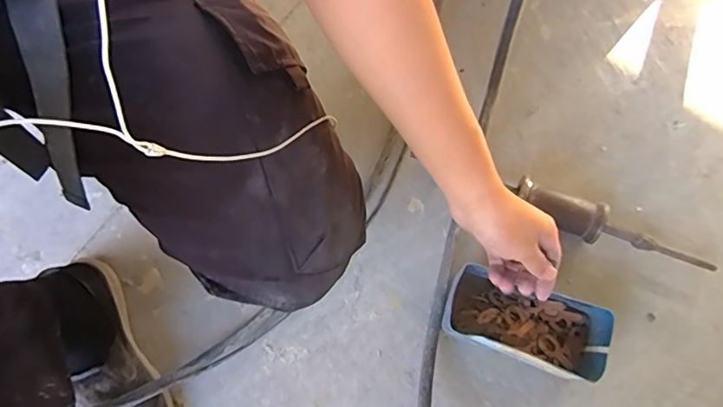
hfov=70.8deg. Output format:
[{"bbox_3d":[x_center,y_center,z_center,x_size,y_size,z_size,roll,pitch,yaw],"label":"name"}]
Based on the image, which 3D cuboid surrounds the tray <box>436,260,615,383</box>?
[{"bbox_3d":[0.183,0.137,0.578,0.175,0.068,0.083,19,76,6],"label":"tray"}]

